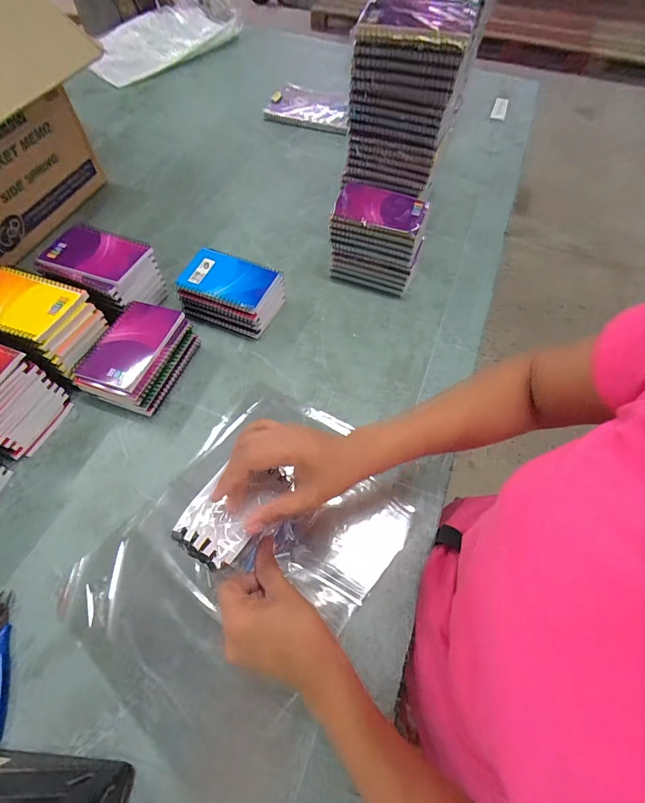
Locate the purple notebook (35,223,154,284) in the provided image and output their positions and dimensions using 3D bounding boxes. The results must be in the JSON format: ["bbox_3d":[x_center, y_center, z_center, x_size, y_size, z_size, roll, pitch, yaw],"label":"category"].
[{"bbox_3d":[-0.315,-0.211,0.523,0.134,0.014,0.087,19,61,9],"label":"purple notebook"}]

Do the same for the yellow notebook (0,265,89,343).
[{"bbox_3d":[-0.381,-0.124,0.469,0.134,0.014,0.092,17,61,7],"label":"yellow notebook"}]

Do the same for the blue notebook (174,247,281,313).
[{"bbox_3d":[-0.140,-0.182,0.548,0.131,0.013,0.081,21,62,9],"label":"blue notebook"}]

